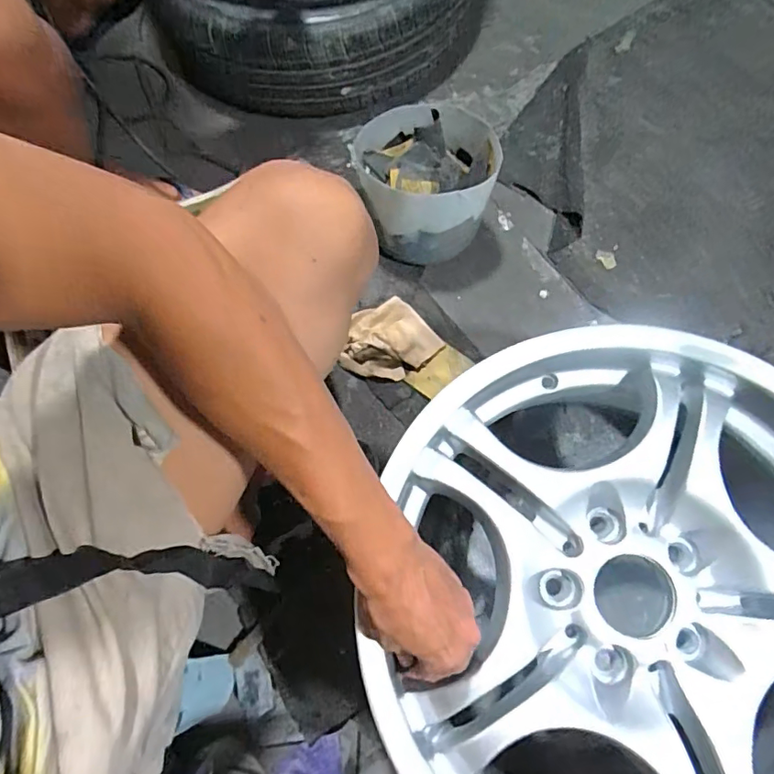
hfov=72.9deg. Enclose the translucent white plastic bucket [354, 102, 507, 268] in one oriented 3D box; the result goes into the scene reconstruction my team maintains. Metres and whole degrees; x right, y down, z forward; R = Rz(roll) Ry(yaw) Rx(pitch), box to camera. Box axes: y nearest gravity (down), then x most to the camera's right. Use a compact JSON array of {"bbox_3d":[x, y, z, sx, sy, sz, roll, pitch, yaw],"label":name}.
[{"bbox_3d":[0.055,-0.257,0.690,0.159,0.149,0.152,-1,73,4],"label":"translucent white plastic bucket"}]

